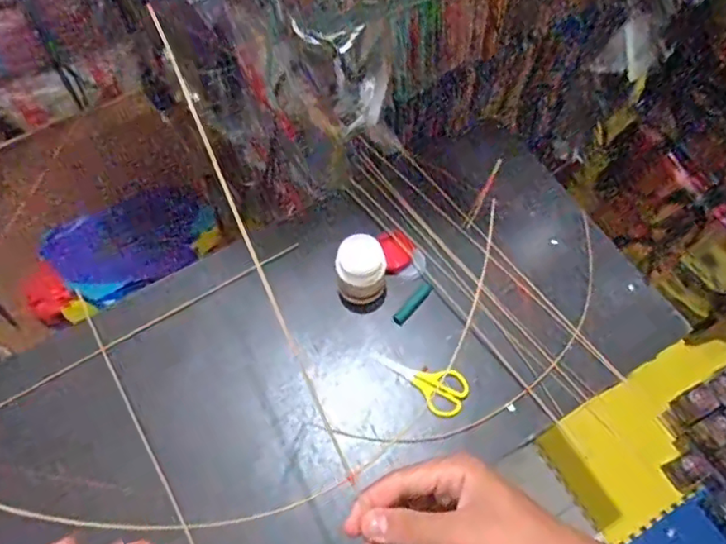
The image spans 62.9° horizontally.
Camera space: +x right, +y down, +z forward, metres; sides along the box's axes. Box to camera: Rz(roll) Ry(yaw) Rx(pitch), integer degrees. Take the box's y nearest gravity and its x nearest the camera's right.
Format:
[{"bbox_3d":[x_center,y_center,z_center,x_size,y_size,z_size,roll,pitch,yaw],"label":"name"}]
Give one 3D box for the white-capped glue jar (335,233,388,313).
[{"bbox_3d":[-0.001,0.003,0.699,0.056,0.072,0.063,-6,62,-2],"label":"white-capped glue jar"}]

